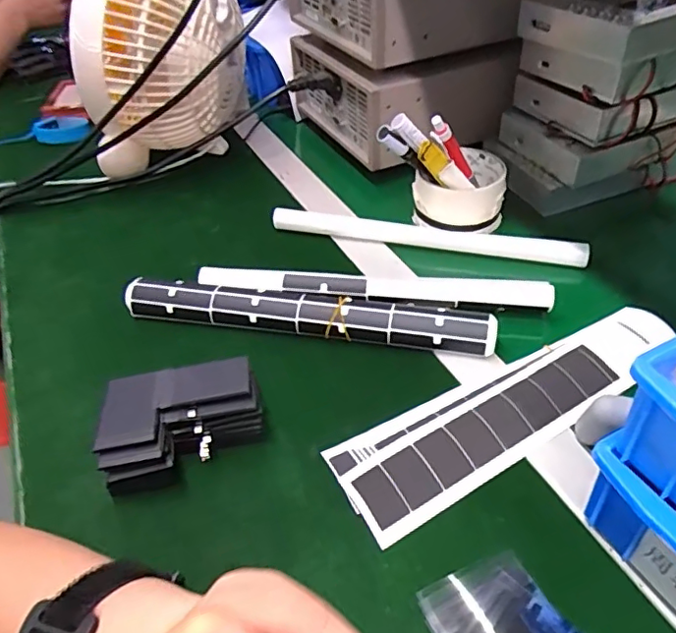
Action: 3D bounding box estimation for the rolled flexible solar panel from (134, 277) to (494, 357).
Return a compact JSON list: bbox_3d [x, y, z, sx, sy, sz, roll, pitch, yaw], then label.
[{"bbox_3d":[-0.026,-0.005,0.452,0.288,0.025,0.038,6,43,11],"label":"rolled flexible solar panel"}]

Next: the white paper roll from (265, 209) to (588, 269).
[{"bbox_3d":[0.079,-0.075,0.526,0.280,0.025,0.019,8,44,13],"label":"white paper roll"}]

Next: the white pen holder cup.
[{"bbox_3d":[0.118,-0.122,0.554,0.082,0.049,0.086,-2,42,2],"label":"white pen holder cup"}]

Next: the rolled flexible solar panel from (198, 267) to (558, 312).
[{"bbox_3d":[0.027,-0.020,0.469,0.286,0.019,0.027,2,43,7],"label":"rolled flexible solar panel"}]

